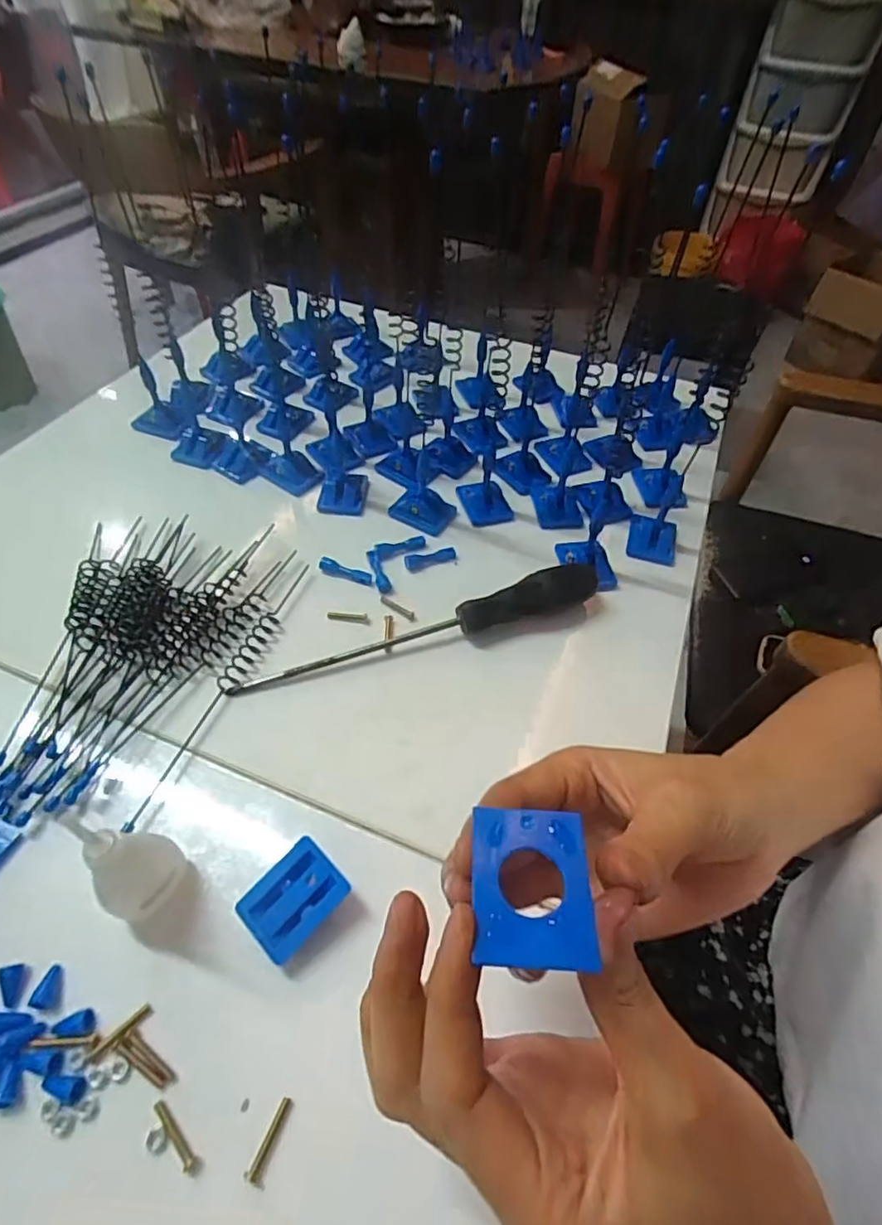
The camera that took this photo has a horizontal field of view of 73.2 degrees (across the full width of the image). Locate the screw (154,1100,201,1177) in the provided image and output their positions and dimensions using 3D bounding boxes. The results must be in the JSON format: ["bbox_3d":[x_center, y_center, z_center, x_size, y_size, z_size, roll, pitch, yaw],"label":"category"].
[{"bbox_3d":[-0.102,0.202,0.229,0.005,0.004,0.029,-36,63,-27],"label":"screw"}]

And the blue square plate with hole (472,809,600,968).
[{"bbox_3d":[0.025,0.073,0.159,0.030,0.005,0.039,5,53,-1],"label":"blue square plate with hole"}]

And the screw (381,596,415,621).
[{"bbox_3d":[-0.029,-0.004,0.393,0.027,0.004,0.007,34,58,19],"label":"screw"}]

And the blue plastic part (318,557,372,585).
[{"bbox_3d":[-0.067,-0.029,0.413,0.038,0.007,0.009,16,53,7],"label":"blue plastic part"}]

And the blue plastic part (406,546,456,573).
[{"bbox_3d":[-0.008,-0.039,0.427,0.038,0.004,0.011,-17,56,-17],"label":"blue plastic part"}]

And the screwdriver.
[{"bbox_3d":[-0.013,0.006,0.369,0.233,0.031,0.025,-11,55,-13],"label":"screwdriver"}]

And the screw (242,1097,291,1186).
[{"bbox_3d":[-0.067,0.204,0.230,0.006,0.004,0.026,20,54,10],"label":"screw"}]

